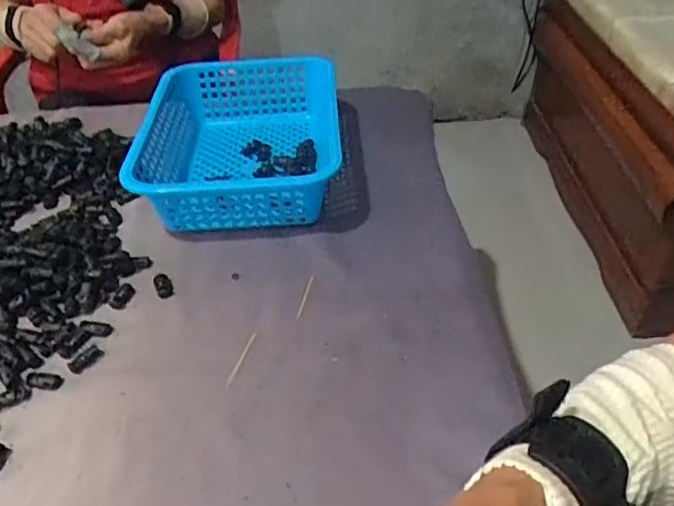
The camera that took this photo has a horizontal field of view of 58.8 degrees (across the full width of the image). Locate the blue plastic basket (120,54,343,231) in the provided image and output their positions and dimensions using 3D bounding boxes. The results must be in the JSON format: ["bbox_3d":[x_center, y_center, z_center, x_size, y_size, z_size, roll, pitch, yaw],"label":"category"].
[{"bbox_3d":[-0.107,-0.131,0.703,0.211,0.088,0.276,-3,40,0],"label":"blue plastic basket"}]

